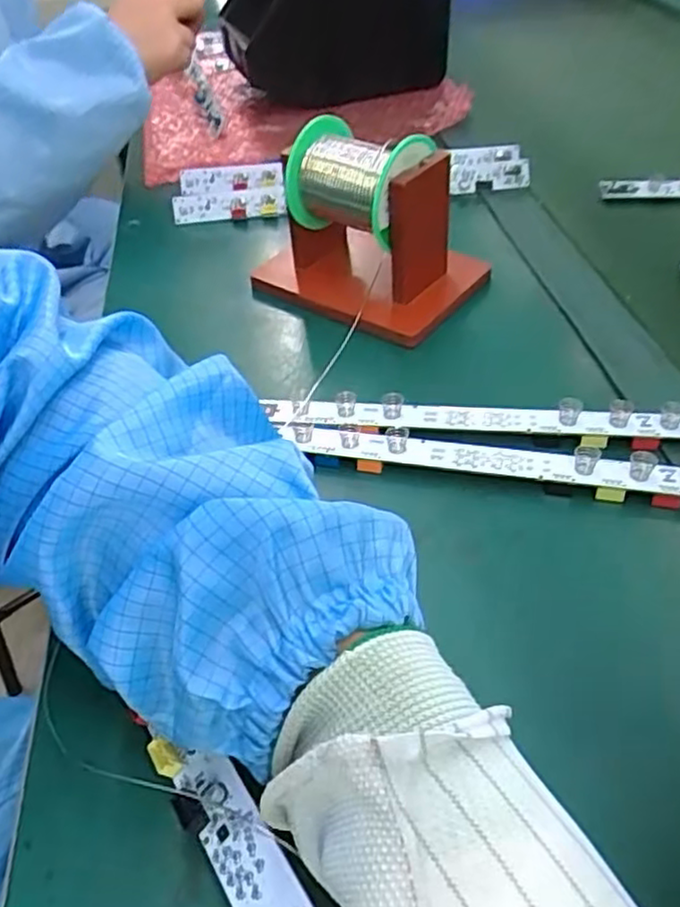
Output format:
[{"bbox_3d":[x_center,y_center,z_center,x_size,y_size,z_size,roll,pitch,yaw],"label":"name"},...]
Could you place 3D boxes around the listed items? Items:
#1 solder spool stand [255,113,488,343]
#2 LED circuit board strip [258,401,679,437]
[{"bbox_3d":[0.023,-0.151,0.444,0.130,0.100,0.113,33,55,32],"label":"solder spool stand"},{"bbox_3d":[0.085,-0.019,0.364,0.247,0.004,0.016,3,45,6],"label":"LED circuit board strip"}]

